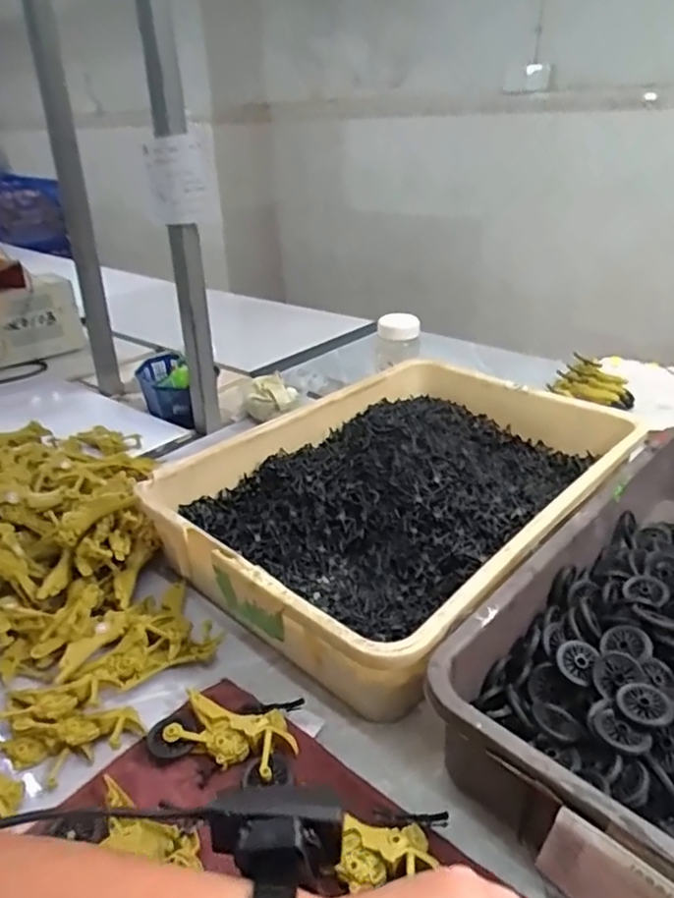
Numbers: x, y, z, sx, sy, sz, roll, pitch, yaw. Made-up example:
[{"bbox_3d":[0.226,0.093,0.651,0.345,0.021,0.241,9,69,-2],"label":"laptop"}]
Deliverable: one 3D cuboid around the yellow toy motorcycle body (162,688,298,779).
[{"bbox_3d":[-0.081,0.218,0.469,0.097,0.018,0.045,6,31,19],"label":"yellow toy motorcycle body"}]

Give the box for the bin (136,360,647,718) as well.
[{"bbox_3d":[0.084,0.037,0.699,0.358,0.085,0.503,23,37,38],"label":"bin"}]

